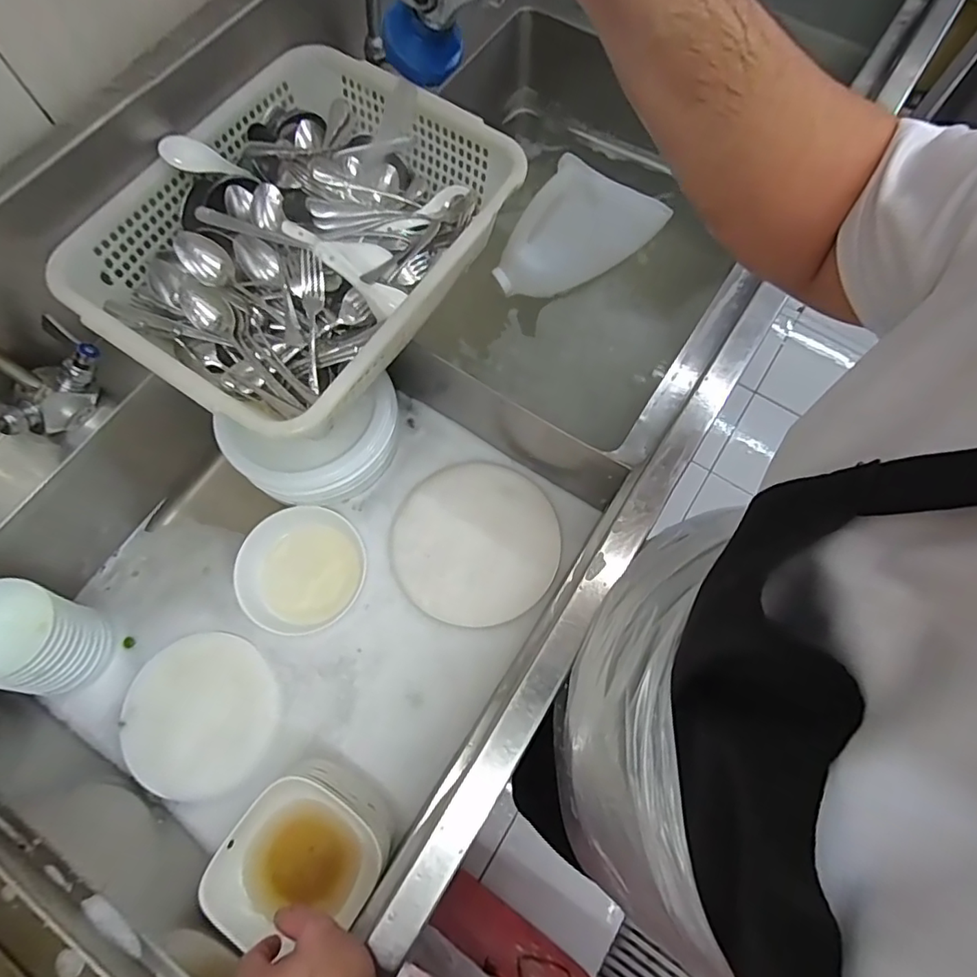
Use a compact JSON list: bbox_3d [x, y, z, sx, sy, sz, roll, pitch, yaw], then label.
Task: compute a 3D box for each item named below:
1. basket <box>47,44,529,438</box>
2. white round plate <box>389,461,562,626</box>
[{"bbox_3d":[-0.206,-0.276,0.609,0.334,0.093,0.424,34,74,11],"label":"basket"},{"bbox_3d":[-0.016,0.071,0.736,0.212,0.027,0.218,0,71,0],"label":"white round plate"}]

